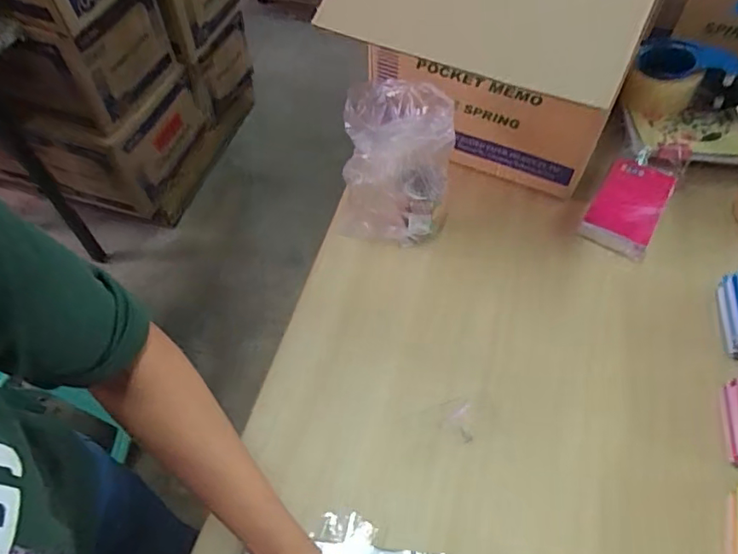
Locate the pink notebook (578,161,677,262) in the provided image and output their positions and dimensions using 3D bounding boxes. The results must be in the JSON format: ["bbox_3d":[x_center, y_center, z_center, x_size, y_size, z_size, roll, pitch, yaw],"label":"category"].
[{"bbox_3d":[0.344,-0.095,0.740,0.082,0.019,0.145,27,60,17],"label":"pink notebook"}]

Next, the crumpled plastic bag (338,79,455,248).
[{"bbox_3d":[0.036,-0.144,0.688,0.130,0.184,0.123,12,57,8],"label":"crumpled plastic bag"}]

